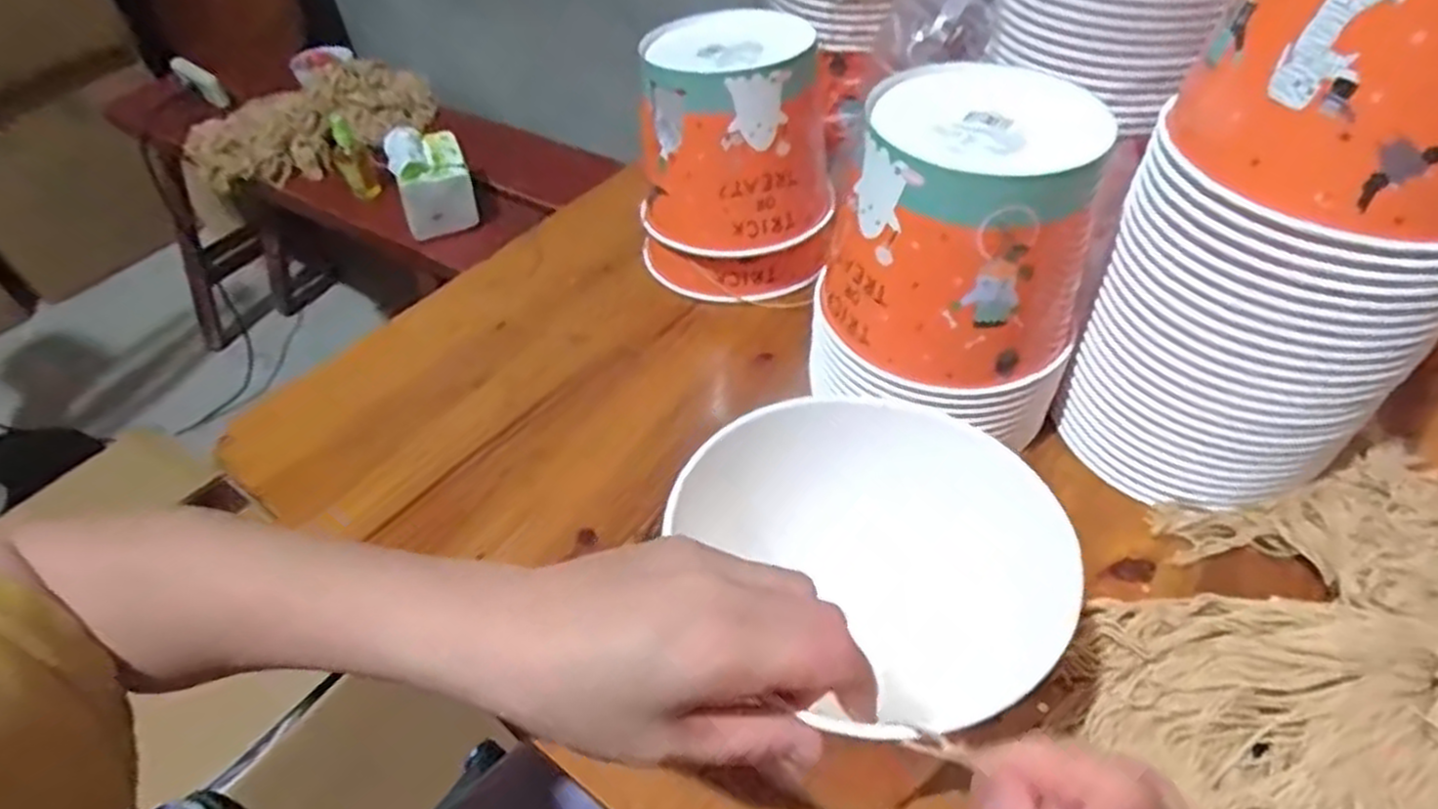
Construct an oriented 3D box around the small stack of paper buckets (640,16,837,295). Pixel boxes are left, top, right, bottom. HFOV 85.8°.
[{"bbox_3d":[0.014,-0.190,0.620,0.140,0.183,0.138,8,48,10],"label":"small stack of paper buckets"}]

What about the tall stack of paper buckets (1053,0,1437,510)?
[{"bbox_3d":[0.305,-0.093,0.407,0.130,0.329,0.155,-28,52,-22],"label":"tall stack of paper buckets"}]

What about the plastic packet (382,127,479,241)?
[{"bbox_3d":[-0.402,-0.311,1.089,0.099,0.101,0.113,-18,49,-14],"label":"plastic packet"}]

